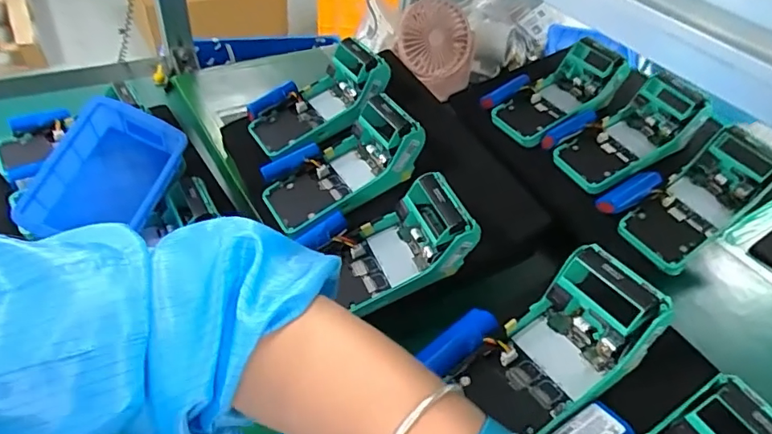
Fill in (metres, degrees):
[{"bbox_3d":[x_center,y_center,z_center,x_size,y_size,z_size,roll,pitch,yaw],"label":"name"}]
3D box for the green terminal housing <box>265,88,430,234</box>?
[{"bbox_3d":[-0.051,-0.058,0.541,0.166,0.072,0.092,-31,47,-13],"label":"green terminal housing"}]

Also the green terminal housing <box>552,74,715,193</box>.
[{"bbox_3d":[0.290,-0.094,0.620,0.170,0.059,0.079,-33,51,1],"label":"green terminal housing"}]

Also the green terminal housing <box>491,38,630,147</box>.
[{"bbox_3d":[0.230,-0.157,0.680,0.181,0.062,0.090,-34,52,0],"label":"green terminal housing"}]

